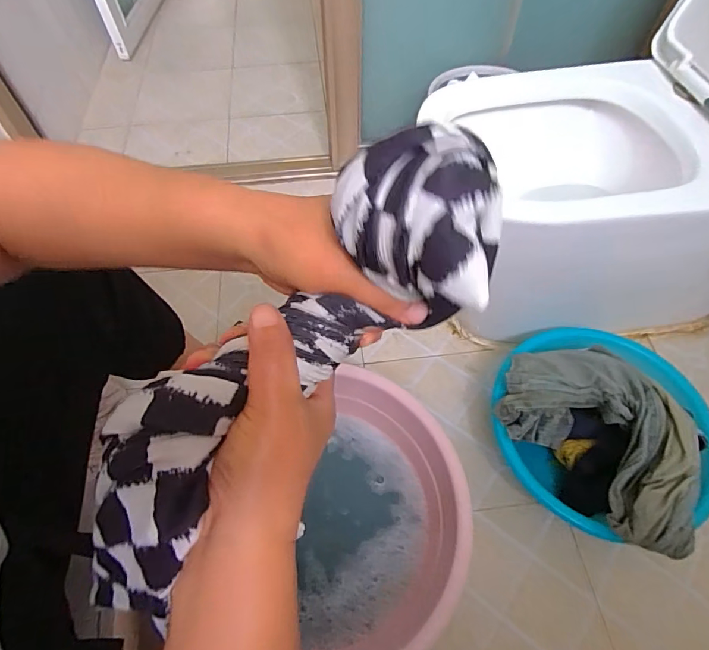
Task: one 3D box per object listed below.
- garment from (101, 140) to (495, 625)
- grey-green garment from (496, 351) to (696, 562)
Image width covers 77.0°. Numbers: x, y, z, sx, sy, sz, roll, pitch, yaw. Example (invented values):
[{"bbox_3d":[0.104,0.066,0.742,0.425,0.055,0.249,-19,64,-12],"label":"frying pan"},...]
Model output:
[{"bbox_3d":[-0.039,0.032,0.225,0.279,0.077,0.079,-44,66,8],"label":"garment"},{"bbox_3d":[0.374,0.152,0.673,0.203,0.099,0.322,-36,64,-20],"label":"grey-green garment"}]

